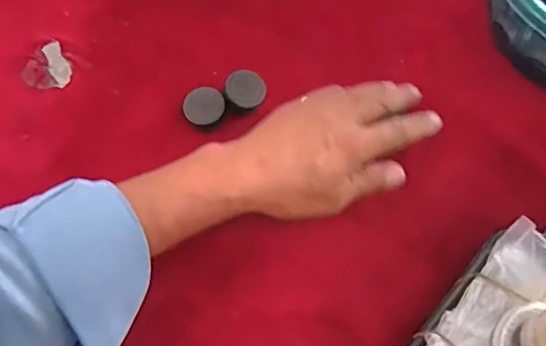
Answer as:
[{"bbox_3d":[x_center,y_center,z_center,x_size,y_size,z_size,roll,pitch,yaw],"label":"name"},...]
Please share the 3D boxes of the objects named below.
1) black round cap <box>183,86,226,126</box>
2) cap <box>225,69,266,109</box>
[{"bbox_3d":[-0.055,-0.053,0.447,0.032,0.013,0.032,-1,73,4],"label":"black round cap"},{"bbox_3d":[-0.022,-0.066,0.451,0.031,0.019,0.028,-7,64,-5],"label":"cap"}]

